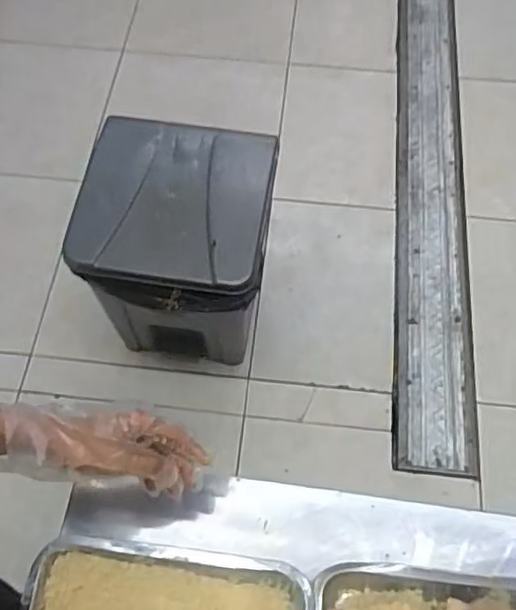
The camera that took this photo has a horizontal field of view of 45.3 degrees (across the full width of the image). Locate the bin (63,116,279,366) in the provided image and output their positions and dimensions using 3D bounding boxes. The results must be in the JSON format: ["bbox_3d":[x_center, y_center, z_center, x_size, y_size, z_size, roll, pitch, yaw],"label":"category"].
[{"bbox_3d":[-0.200,-0.088,1.548,0.420,0.559,0.425,5,62,3],"label":"bin"}]

